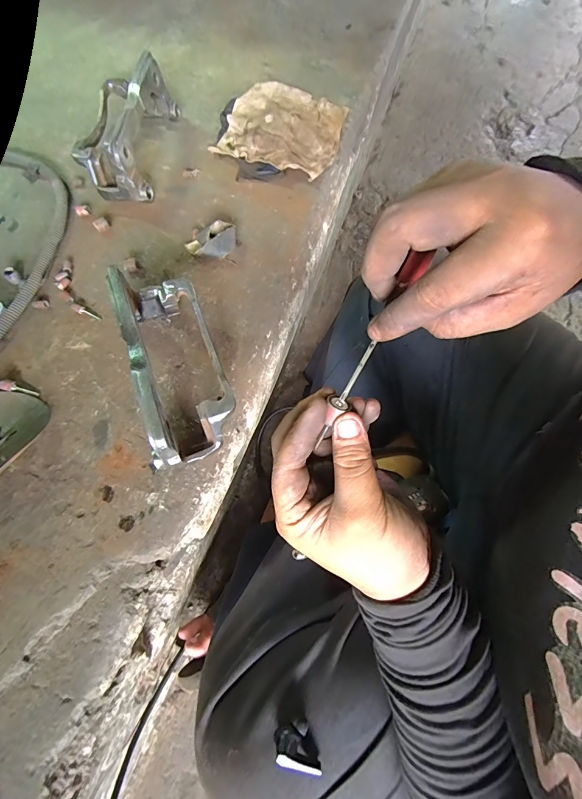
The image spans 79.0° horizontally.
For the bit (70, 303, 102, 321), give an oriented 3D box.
[{"bbox_3d":[-0.225,-0.096,0.387,0.035,0.006,0.010,27,71,-4],"label":"bit"}]

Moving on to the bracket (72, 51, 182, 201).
[{"bbox_3d":[-0.211,-0.339,0.445,0.088,0.072,0.182,5,69,2],"label":"bracket"}]

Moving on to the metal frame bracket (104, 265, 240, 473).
[{"bbox_3d":[-0.109,-0.039,0.327,0.084,0.076,0.193,-18,70,-6],"label":"metal frame bracket"}]

